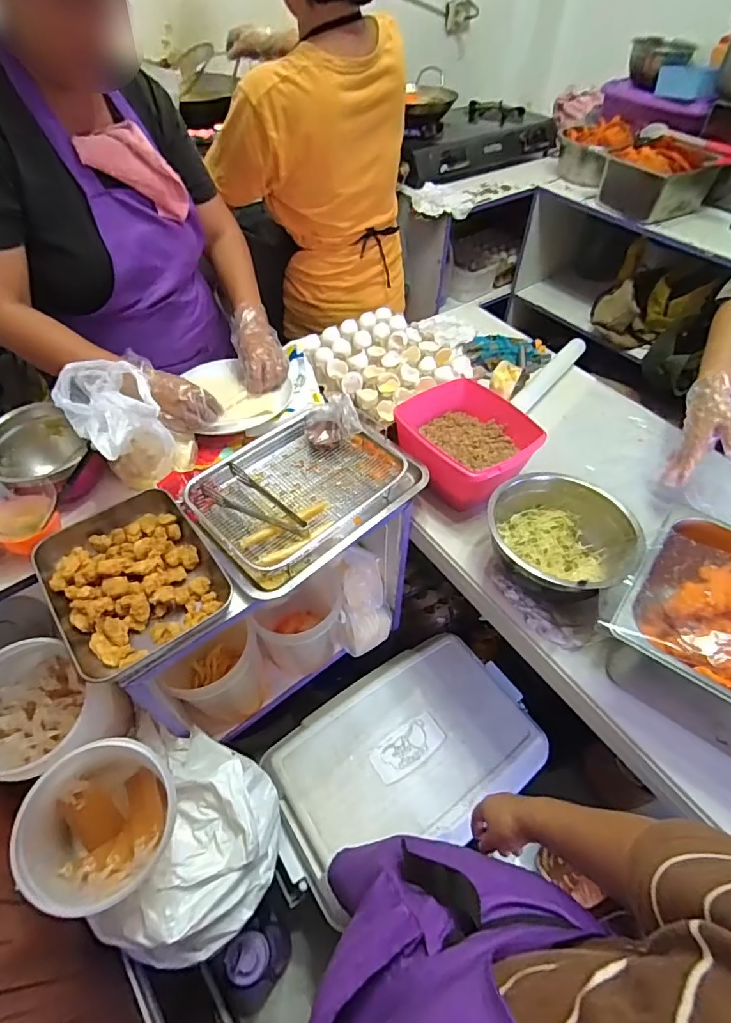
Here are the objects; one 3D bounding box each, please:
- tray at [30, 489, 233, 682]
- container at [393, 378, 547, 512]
[{"bbox_3d":[-0.324,0.084,0.691,0.201,0.039,0.256,-31,57,-24],"label":"tray"},{"bbox_3d":[0.166,-0.127,0.883,0.193,0.088,0.238,-30,57,-23],"label":"container"}]

